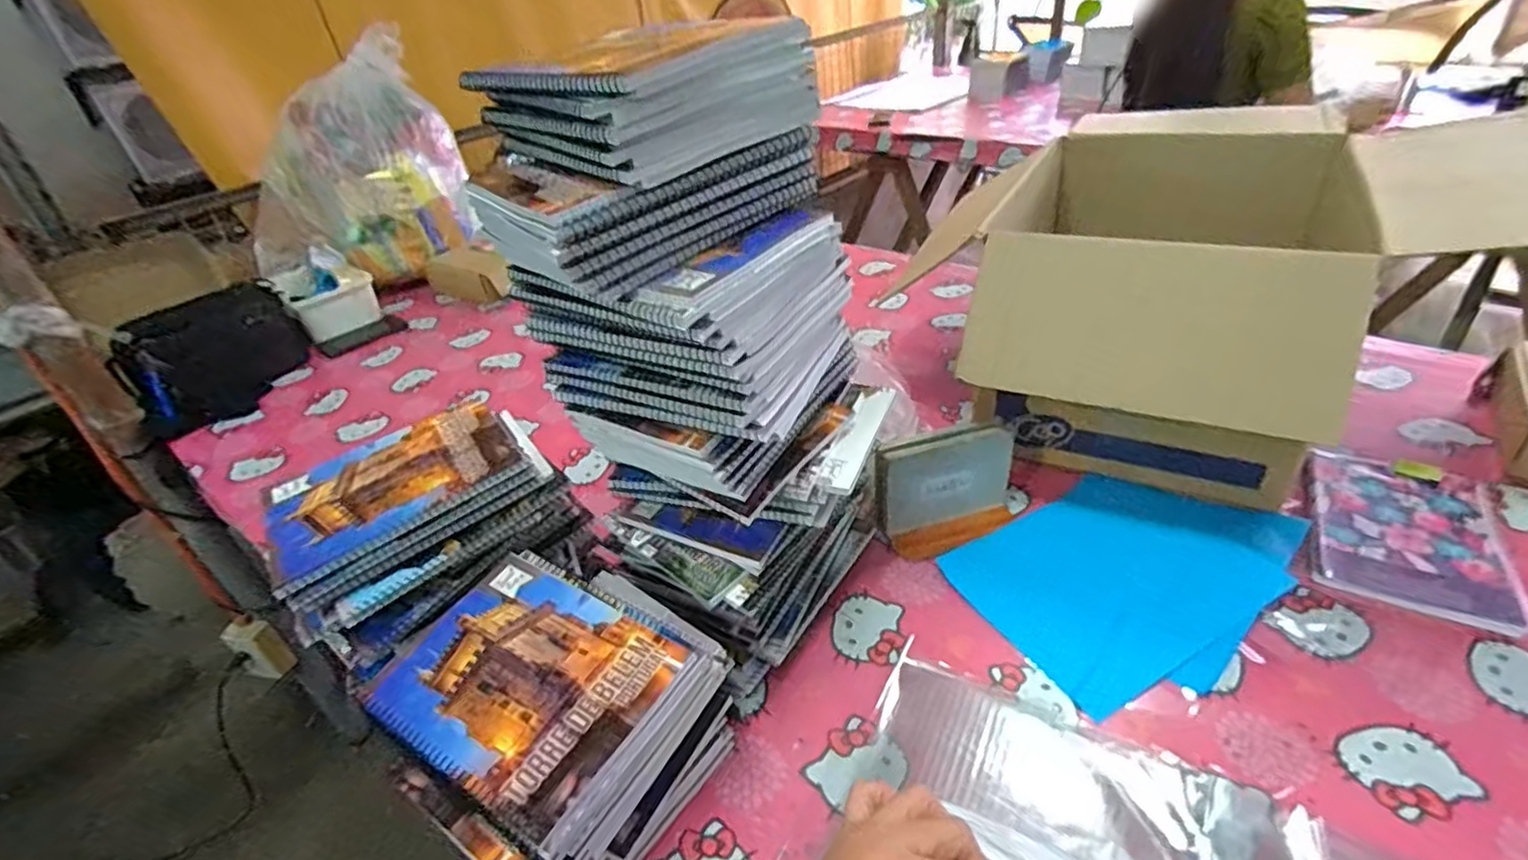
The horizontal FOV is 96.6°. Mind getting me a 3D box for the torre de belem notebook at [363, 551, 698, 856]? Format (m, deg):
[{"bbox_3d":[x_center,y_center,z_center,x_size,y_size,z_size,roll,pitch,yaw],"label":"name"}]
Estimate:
[{"bbox_3d":[-0.169,0.173,0.487,0.197,0.014,0.153,18,44,30],"label":"torre de belem notebook"}]

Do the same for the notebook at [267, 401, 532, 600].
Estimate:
[{"bbox_3d":[-0.318,0.046,0.586,0.197,0.021,0.139,-26,39,-24],"label":"notebook"}]

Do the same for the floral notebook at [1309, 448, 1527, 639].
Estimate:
[{"bbox_3d":[0.671,0.102,0.710,0.163,0.014,0.228,14,40,27],"label":"floral notebook"}]

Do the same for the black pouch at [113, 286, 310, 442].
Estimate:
[{"bbox_3d":[-0.976,-0.141,1.222,0.087,0.166,0.306,12,39,25],"label":"black pouch"}]

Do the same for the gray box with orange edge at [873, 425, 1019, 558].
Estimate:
[{"bbox_3d":[0.211,0.064,0.759,0.159,0.120,0.063,-15,36,-11],"label":"gray box with orange edge"}]

